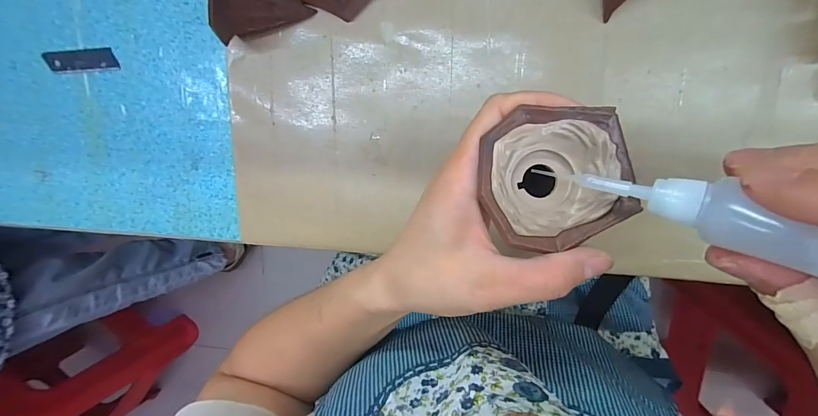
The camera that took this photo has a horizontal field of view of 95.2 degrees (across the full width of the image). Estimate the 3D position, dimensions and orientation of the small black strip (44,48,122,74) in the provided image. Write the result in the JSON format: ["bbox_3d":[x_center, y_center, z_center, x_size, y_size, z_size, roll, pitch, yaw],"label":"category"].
[{"bbox_3d":[-0.273,-0.122,0.310,0.068,0.004,0.018,0,92,8],"label":"small black strip"}]

